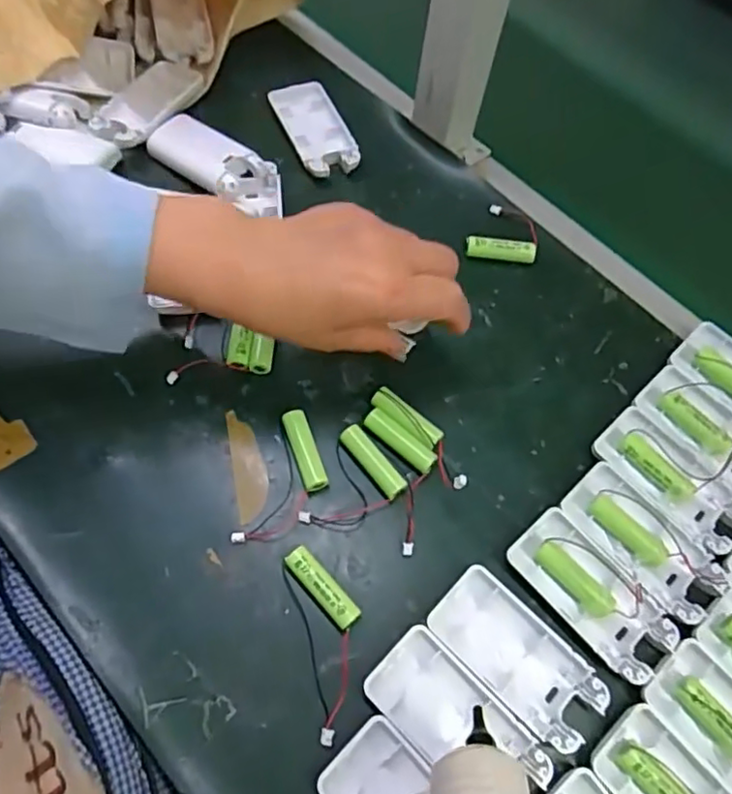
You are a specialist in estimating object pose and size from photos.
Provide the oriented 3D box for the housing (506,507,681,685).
[{"bbox_3d":[0.125,0.108,0.342,0.043,0.012,0.093,-39,71,-19],"label":"housing"}]

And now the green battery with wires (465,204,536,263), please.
[{"bbox_3d":[0.100,-0.123,0.461,0.050,0.014,0.049,5,64,0],"label":"green battery with wires"}]

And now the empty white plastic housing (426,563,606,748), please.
[{"bbox_3d":[0.080,0.138,0.330,0.093,0.014,0.045,41,69,16],"label":"empty white plastic housing"}]

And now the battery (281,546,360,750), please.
[{"bbox_3d":[-0.019,0.127,0.328,0.033,0.014,0.095,-13,65,-9],"label":"battery"}]

